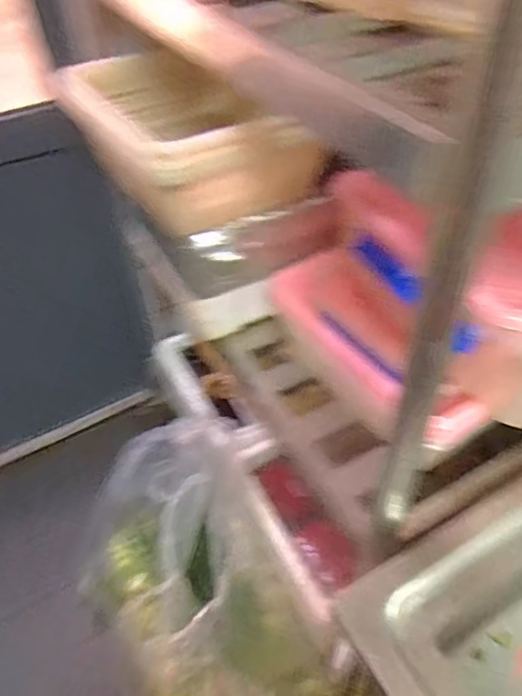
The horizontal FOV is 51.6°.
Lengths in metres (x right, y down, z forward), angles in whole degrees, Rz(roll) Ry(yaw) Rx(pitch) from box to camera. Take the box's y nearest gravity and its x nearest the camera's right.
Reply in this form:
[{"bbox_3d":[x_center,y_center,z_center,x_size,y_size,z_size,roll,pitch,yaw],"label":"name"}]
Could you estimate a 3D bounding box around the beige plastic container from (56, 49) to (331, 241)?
[{"bbox_3d":[-0.110,-0.322,0.847,0.245,0.155,0.350,-25,50,-18],"label":"beige plastic container"}]

